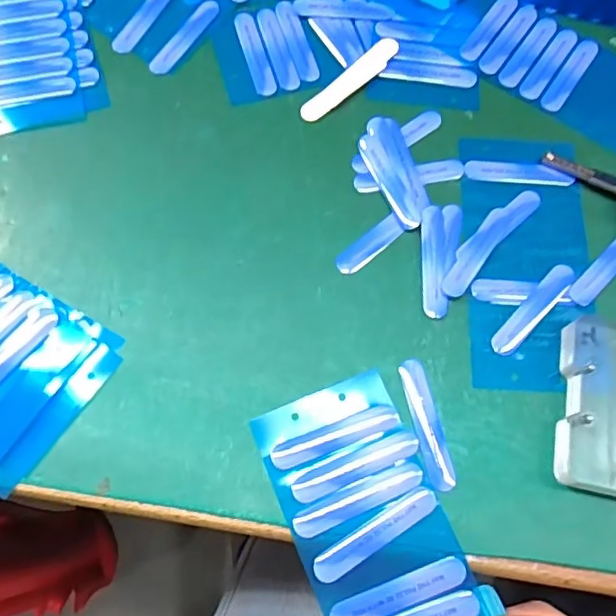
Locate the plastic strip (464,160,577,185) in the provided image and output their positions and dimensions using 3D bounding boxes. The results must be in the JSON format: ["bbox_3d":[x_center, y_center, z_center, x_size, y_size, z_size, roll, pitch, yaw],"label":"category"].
[{"bbox_3d":[0.098,-0.063,0.266,0.049,0.004,0.011,6,70,0],"label":"plastic strip"}]

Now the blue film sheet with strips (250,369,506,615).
[{"bbox_3d":[0.026,0.084,0.210,0.054,0.005,0.114,-22,74,-10],"label":"blue film sheet with strips"}]

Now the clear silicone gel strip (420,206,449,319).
[{"bbox_3d":[0.054,-0.021,0.247,0.010,0.004,0.050,2,70,-2],"label":"clear silicone gel strip"}]

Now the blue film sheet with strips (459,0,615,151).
[{"bbox_3d":[0.132,-0.116,0.288,0.105,0.004,0.055,36,72,9],"label":"blue film sheet with strips"}]

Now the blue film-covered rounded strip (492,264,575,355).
[{"bbox_3d":[0.095,0.000,0.242,0.010,0.004,0.051,42,74,12],"label":"blue film-covered rounded strip"}]

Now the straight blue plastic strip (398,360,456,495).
[{"bbox_3d":[0.046,0.045,0.228,0.010,0.005,0.051,-11,71,-6],"label":"straight blue plastic strip"}]

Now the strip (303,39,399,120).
[{"bbox_3d":[0.021,-0.111,0.279,0.061,0.005,0.012,-41,76,-15],"label":"strip"}]

